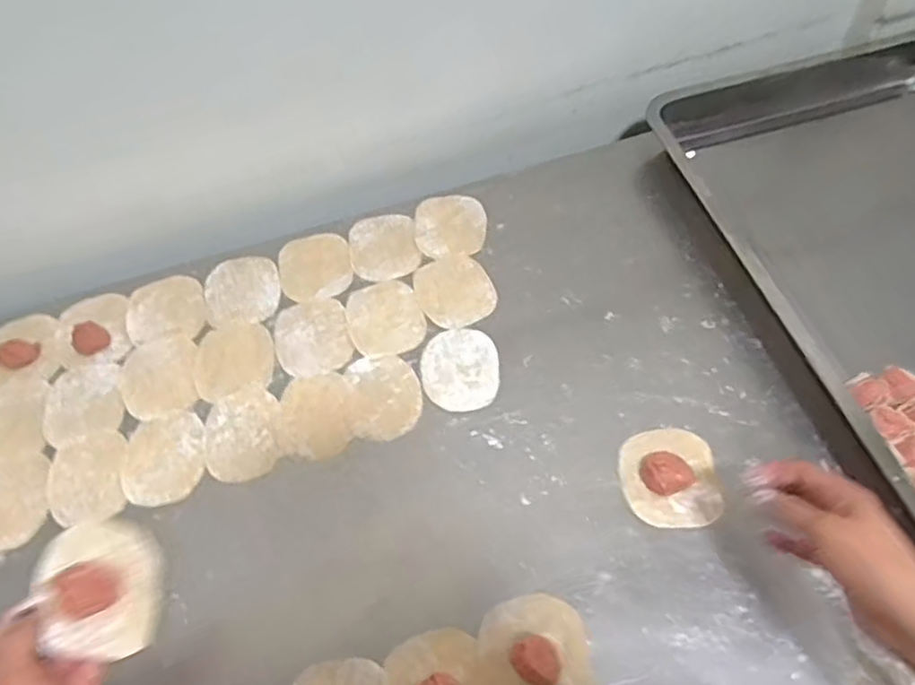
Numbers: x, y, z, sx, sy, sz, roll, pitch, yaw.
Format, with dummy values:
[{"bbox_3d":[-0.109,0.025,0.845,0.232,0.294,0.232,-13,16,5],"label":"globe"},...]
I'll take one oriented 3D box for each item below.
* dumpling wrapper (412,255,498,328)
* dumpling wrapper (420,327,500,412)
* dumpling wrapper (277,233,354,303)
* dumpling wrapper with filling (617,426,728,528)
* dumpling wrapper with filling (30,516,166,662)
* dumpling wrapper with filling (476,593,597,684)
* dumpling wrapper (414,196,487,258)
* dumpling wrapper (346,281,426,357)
[{"bbox_3d":[-0.003,-0.053,0.678,0.073,0.004,0.084,-20,59,-9],"label":"dumpling wrapper"},{"bbox_3d":[0.002,0.023,0.630,0.070,0.004,0.085,-2,58,2],"label":"dumpling wrapper"},{"bbox_3d":[-0.149,-0.080,0.712,0.075,0.008,0.091,-14,59,-5],"label":"dumpling wrapper"},{"bbox_3d":[0.175,0.109,0.557,0.077,0.020,0.083,-2,58,3],"label":"dumpling wrapper with filling"},{"bbox_3d":[-0.235,0.160,0.451,0.075,0.015,0.095,0,49,-42],"label":"dumpling wrapper with filling"},{"bbox_3d":[0.057,0.226,0.490,0.079,0.031,0.084,-2,58,3],"label":"dumpling wrapper with filling"},{"bbox_3d":[-0.007,-0.127,0.725,0.075,0.004,0.085,-3,58,2],"label":"dumpling wrapper"},{"bbox_3d":[-0.072,-0.025,0.666,0.072,0.004,0.086,-20,59,-9],"label":"dumpling wrapper"}]

